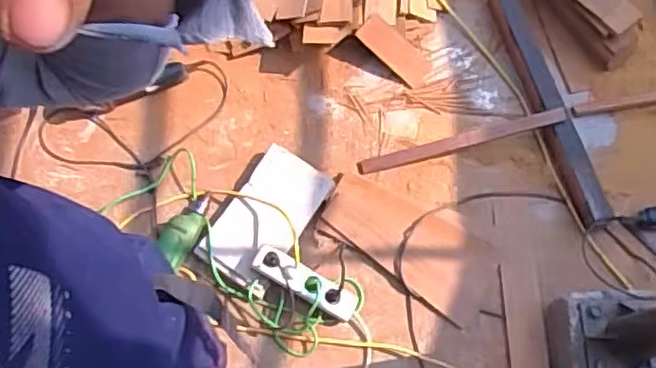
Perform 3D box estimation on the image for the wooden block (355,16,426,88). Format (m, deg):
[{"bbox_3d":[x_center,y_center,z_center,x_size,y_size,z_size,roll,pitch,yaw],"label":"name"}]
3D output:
[{"bbox_3d":[0.158,-0.328,1.598,0.186,0.021,0.078,41,78,-8],"label":"wooden block"}]

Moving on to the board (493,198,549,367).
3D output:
[{"bbox_3d":[0.419,0.221,1.417,0.081,0.022,0.395,-1,72,0],"label":"board"}]

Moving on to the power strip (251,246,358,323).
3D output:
[{"bbox_3d":[-0.048,0.209,1.376,0.247,0.042,0.066,31,76,-6],"label":"power strip"}]

